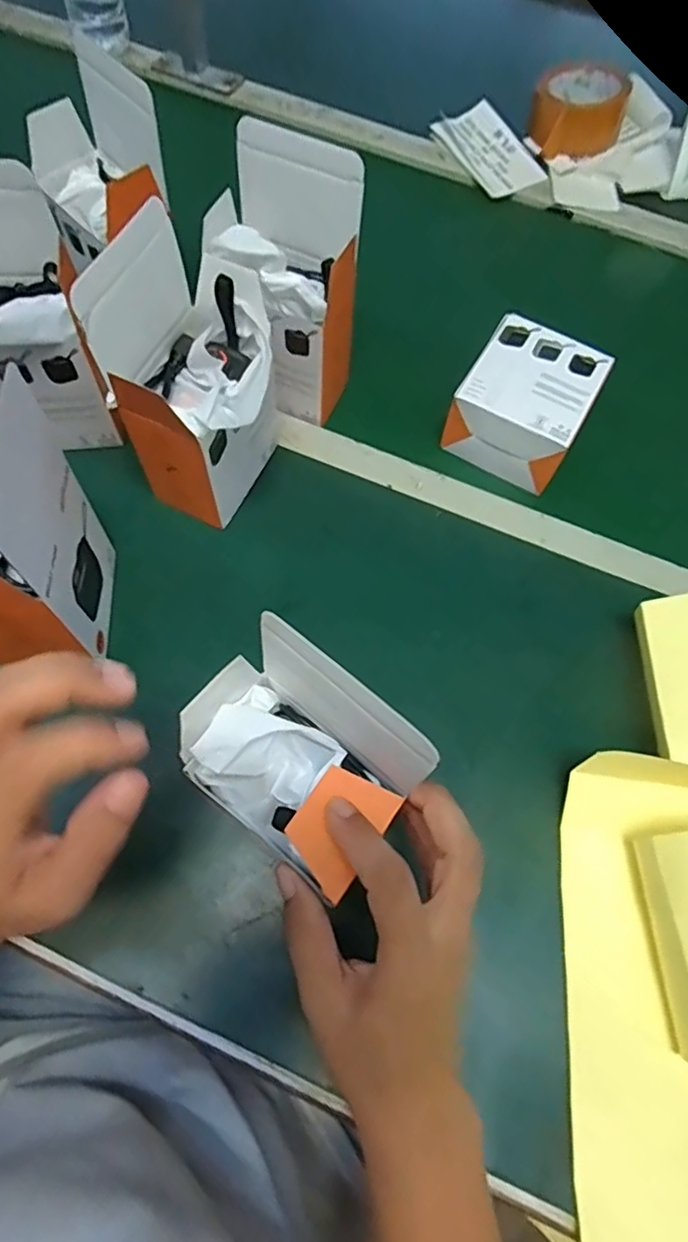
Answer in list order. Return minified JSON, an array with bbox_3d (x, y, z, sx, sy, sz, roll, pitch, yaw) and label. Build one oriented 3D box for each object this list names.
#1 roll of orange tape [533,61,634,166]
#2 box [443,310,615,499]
[{"bbox_3d":[0.268,-0.584,0.699,0.103,0.052,0.115,15,66,4],"label":"roll of orange tape"},{"bbox_3d":[0.157,-0.188,0.521,0.100,0.058,0.114,27,68,9],"label":"box"}]

